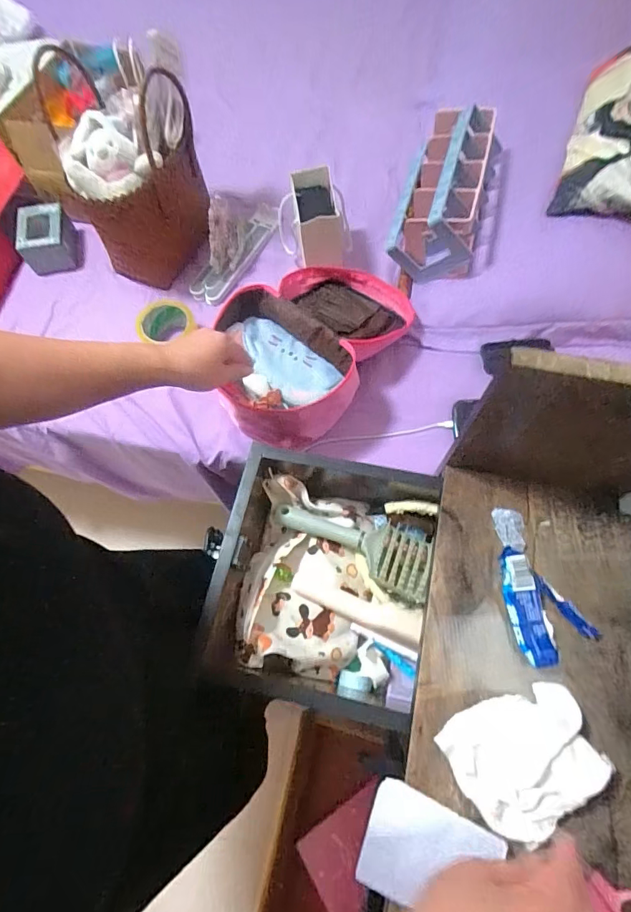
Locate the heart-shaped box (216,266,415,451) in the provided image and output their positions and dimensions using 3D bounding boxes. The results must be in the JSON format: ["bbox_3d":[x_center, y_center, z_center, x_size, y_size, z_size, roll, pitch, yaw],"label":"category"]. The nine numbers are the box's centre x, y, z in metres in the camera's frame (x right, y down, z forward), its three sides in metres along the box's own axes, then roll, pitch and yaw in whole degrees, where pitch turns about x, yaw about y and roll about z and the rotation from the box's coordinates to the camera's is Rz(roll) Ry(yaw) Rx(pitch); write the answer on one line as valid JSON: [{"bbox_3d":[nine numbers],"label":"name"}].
[{"bbox_3d":[-0.010,-0.199,0.729,0.245,0.109,0.365,35,73,16],"label":"heart-shaped box"}]

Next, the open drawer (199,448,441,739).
[{"bbox_3d":[0.013,0.135,0.490,0.255,0.114,0.243,9,68,7],"label":"open drawer"}]

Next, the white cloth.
[{"bbox_3d":[0.166,0.240,0.344,0.110,0.027,0.087,-22,68,-6],"label":"white cloth"}]

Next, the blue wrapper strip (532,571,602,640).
[{"bbox_3d":[0.225,0.137,0.393,0.013,0.013,0.074,-38,71,-12],"label":"blue wrapper strip"}]

